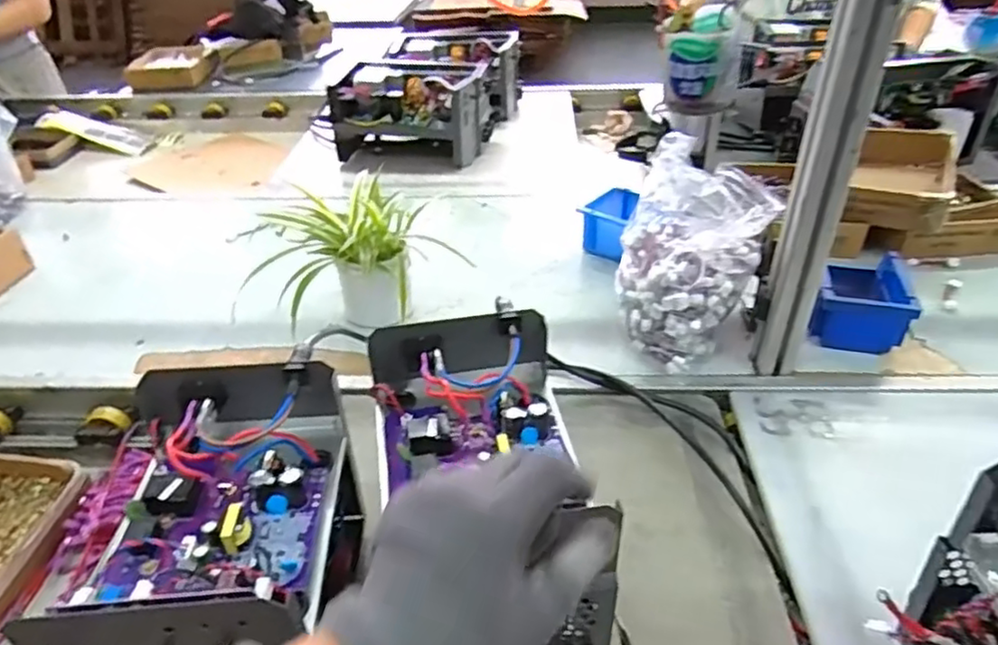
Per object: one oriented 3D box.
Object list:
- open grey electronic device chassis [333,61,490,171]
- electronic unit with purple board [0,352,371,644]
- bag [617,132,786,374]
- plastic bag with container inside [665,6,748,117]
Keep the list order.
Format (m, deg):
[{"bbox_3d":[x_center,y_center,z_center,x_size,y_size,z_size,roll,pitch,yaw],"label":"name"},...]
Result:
[{"bbox_3d":[-0.171,-0.428,1.340,0.291,0.167,0.183,4,36,8],"label":"open grey electronic device chassis"},{"bbox_3d":[-0.195,0.121,0.449,0.151,0.073,0.215,-3,36,-2],"label":"electronic unit with purple board"},{"bbox_3d":[0.223,-0.078,0.779,0.159,0.201,0.190,10,38,16],"label":"bag"},{"bbox_3d":[0.166,-0.217,0.553,0.062,0.069,0.061,4,36,8],"label":"plastic bag with container inside"}]

